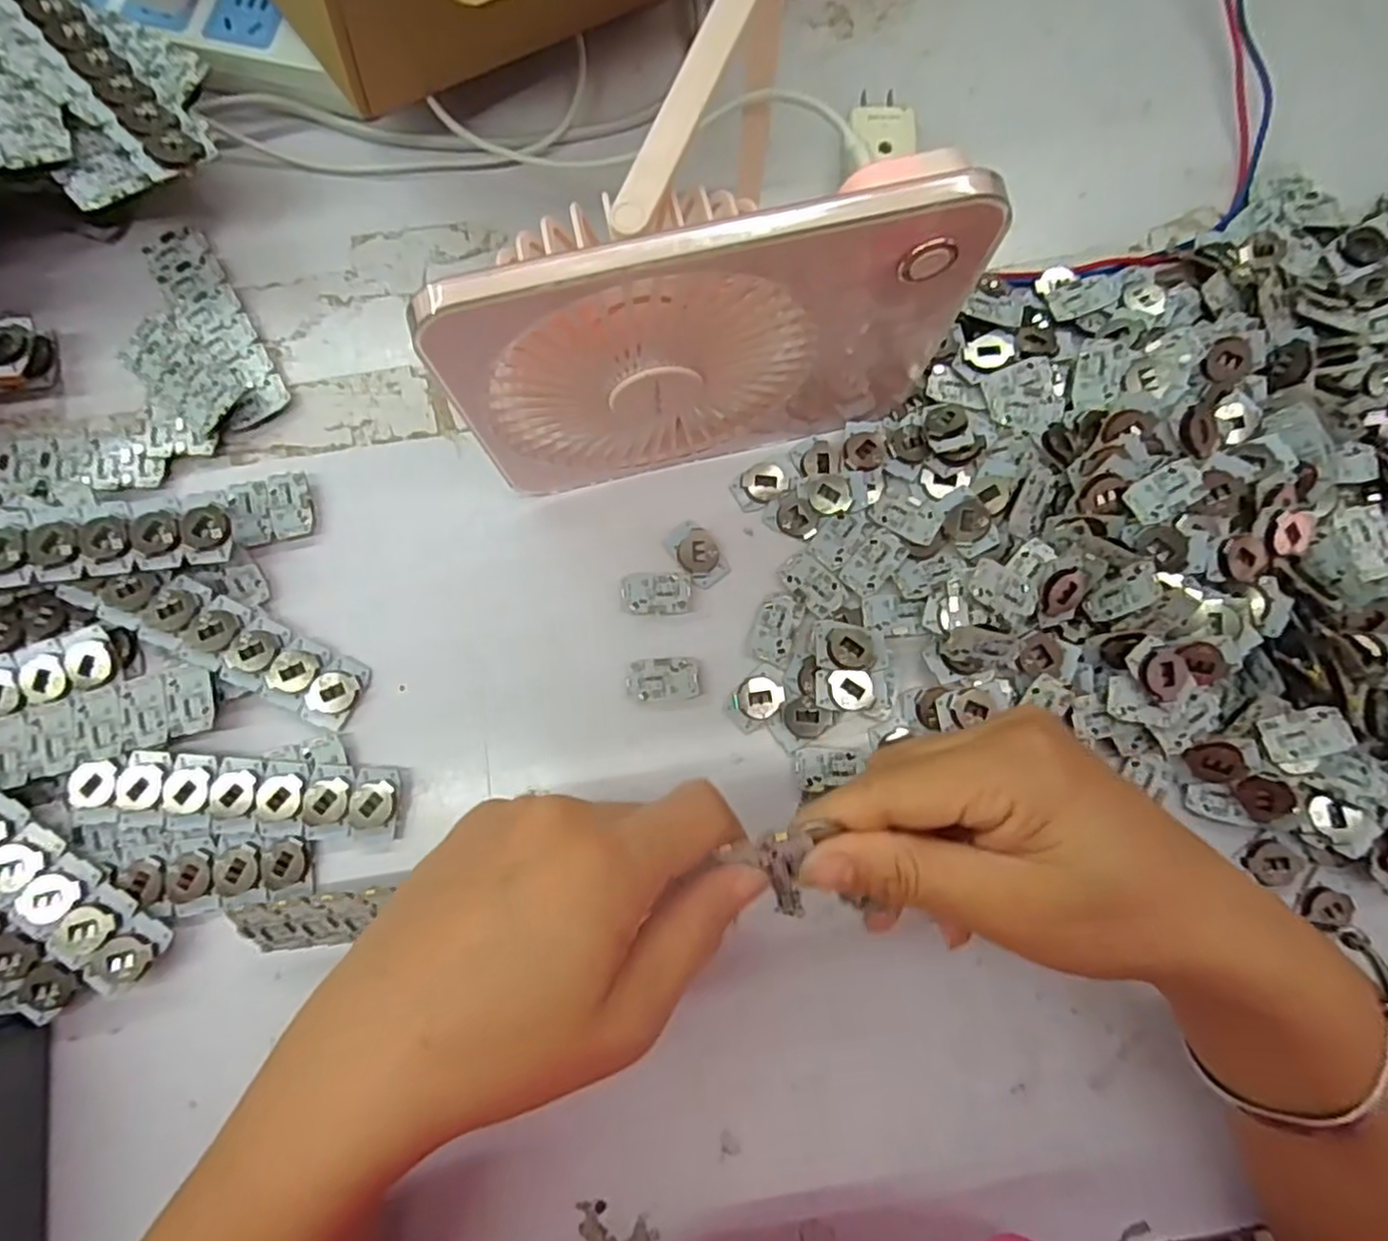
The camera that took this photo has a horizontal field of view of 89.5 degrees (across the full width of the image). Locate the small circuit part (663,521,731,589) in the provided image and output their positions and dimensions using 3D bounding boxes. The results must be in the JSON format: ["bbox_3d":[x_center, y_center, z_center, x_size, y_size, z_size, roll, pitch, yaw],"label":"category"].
[{"bbox_3d":[0.002,-0.030,0.308,0.018,0.004,0.031,-31,81,-5],"label":"small circuit part"}]

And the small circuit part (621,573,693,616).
[{"bbox_3d":[-0.016,-0.012,0.304,0.030,0.004,0.018,-1,79,0],"label":"small circuit part"}]

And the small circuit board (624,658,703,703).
[{"bbox_3d":[-0.013,0.025,0.298,0.031,0.005,0.018,-2,79,0],"label":"small circuit board"}]

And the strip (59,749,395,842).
[{"bbox_3d":[-0.184,0.071,0.282,0.124,0.012,0.033,0,79,0],"label":"strip"}]

